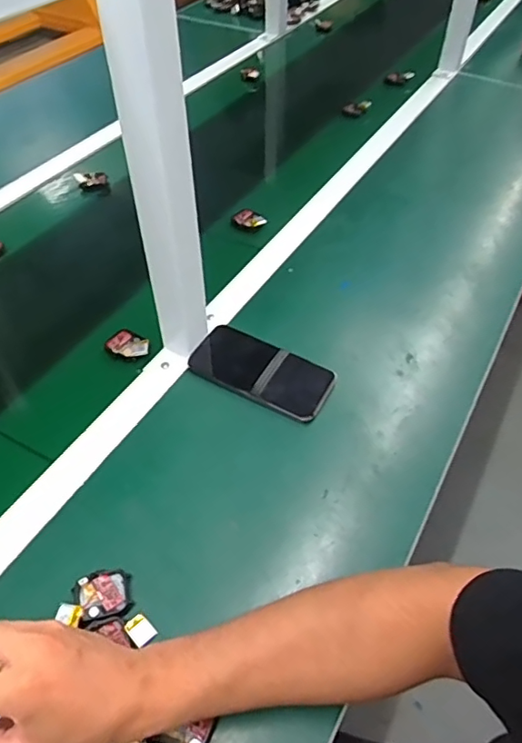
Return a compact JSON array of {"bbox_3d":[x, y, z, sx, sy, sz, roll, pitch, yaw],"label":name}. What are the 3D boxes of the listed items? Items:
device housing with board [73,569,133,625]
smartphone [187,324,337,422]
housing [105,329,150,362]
[{"bbox_3d":[-0.132,0.188,0.452,0.044,0.018,0.037,-12,51,-10],"label":"device housing with board"},{"bbox_3d":[0.001,-0.004,0.615,0.158,0.011,0.074,23,54,18],"label":"smartphone"},{"bbox_3d":[-0.157,-0.030,0.640,0.052,0.017,0.037,28,55,22],"label":"housing"}]

